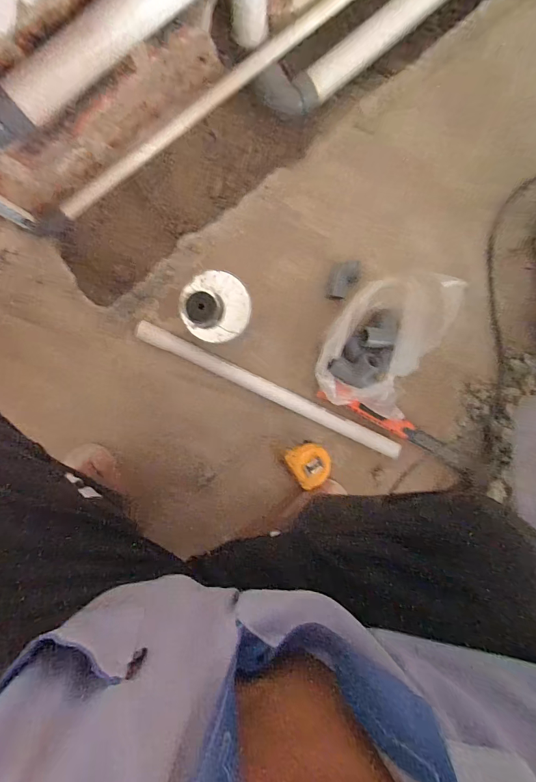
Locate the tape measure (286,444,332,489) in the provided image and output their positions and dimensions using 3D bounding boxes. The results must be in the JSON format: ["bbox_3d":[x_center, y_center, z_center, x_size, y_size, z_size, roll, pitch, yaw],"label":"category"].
[{"bbox_3d":[0.068,0.115,0.602,0.058,0.042,0.068,-31,93,4],"label":"tape measure"}]

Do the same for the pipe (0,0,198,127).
[{"bbox_3d":[-0.174,-0.408,0.426,0.272,0.041,0.047,-35,95,4],"label":"pipe"}]

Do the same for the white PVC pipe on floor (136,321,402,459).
[{"bbox_3d":[0.003,0.001,0.604,0.446,0.031,0.025,26,95,0],"label":"white PVC pipe on floor"}]

